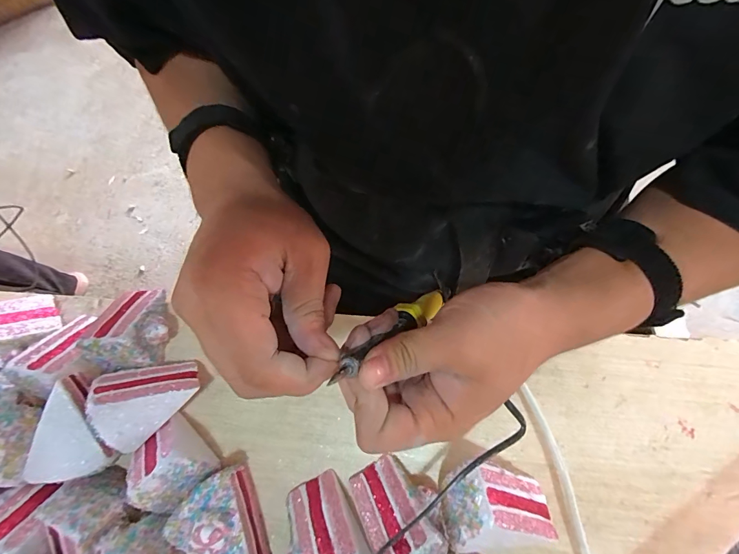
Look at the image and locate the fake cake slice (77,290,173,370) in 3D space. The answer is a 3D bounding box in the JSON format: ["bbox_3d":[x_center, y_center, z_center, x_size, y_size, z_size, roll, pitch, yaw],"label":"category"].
[{"bbox_3d":[-0.250,0.049,0.392,0.067,0.059,0.088,-11,72,2],"label":"fake cake slice"}]

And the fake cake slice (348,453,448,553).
[{"bbox_3d":[0.024,0.200,0.321,0.065,0.059,0.081,-28,72,-4],"label":"fake cake slice"}]

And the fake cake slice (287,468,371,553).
[{"bbox_3d":[-0.039,0.220,0.319,0.068,0.057,0.077,-34,73,-5],"label":"fake cake slice"}]

